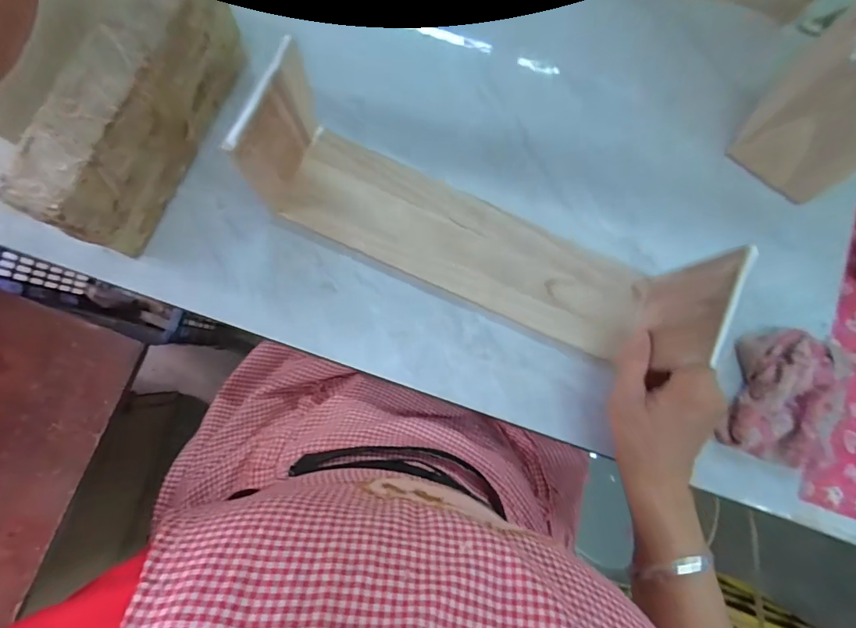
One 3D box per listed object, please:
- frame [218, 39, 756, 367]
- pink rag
[{"bbox_3d":[0.040,-0.062,0.343,0.331,0.121,0.089,26,82,-2],"label":"frame"},{"bbox_3d":[0.320,0.073,0.391,0.104,0.031,0.112,18,82,-2],"label":"pink rag"}]

